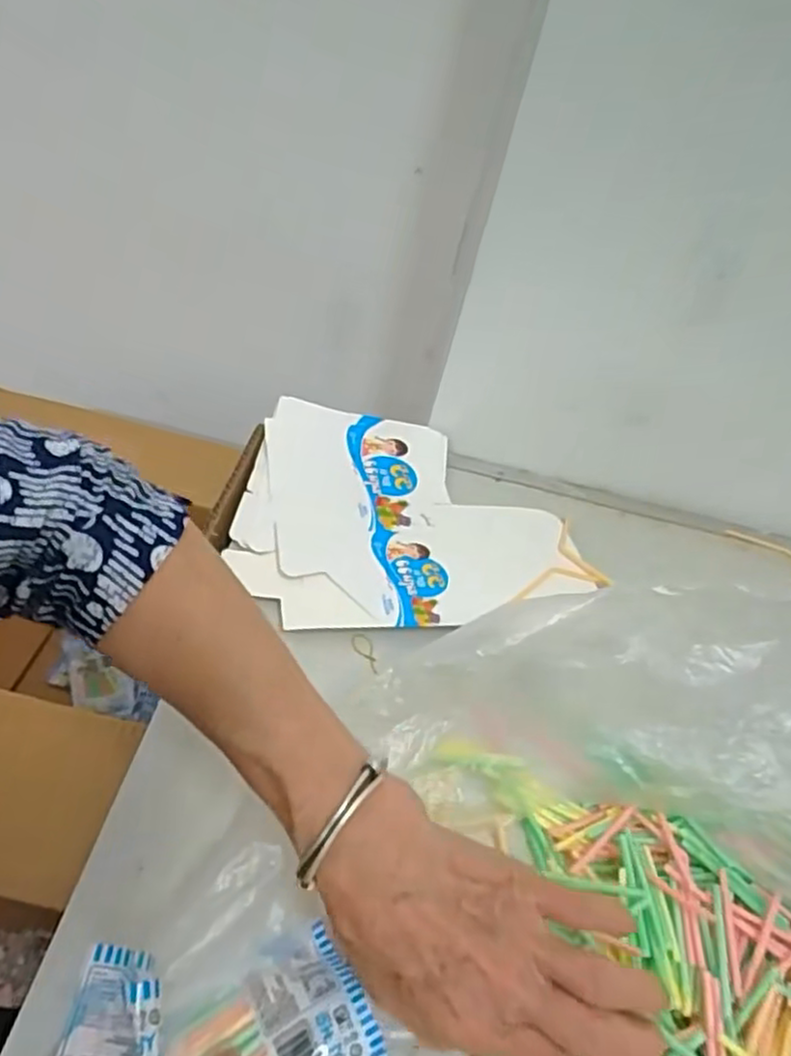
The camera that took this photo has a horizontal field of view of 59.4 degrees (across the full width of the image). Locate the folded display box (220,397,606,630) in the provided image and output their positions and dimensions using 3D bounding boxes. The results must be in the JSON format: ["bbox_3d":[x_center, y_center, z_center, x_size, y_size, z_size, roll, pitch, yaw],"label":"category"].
[{"bbox_3d":[0.016,-0.008,0.582,0.280,0.029,0.260,6,41,-2],"label":"folded display box"}]

